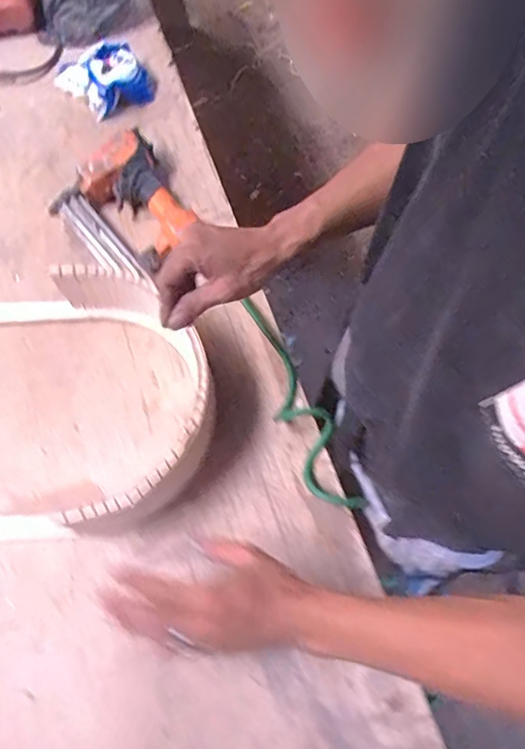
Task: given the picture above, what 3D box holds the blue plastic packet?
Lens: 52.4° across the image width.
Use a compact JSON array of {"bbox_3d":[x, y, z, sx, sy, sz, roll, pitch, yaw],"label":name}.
[{"bbox_3d":[-0.253,-0.483,0.854,0.146,0.066,0.110,39,73,14],"label":"blue plastic packet"}]

